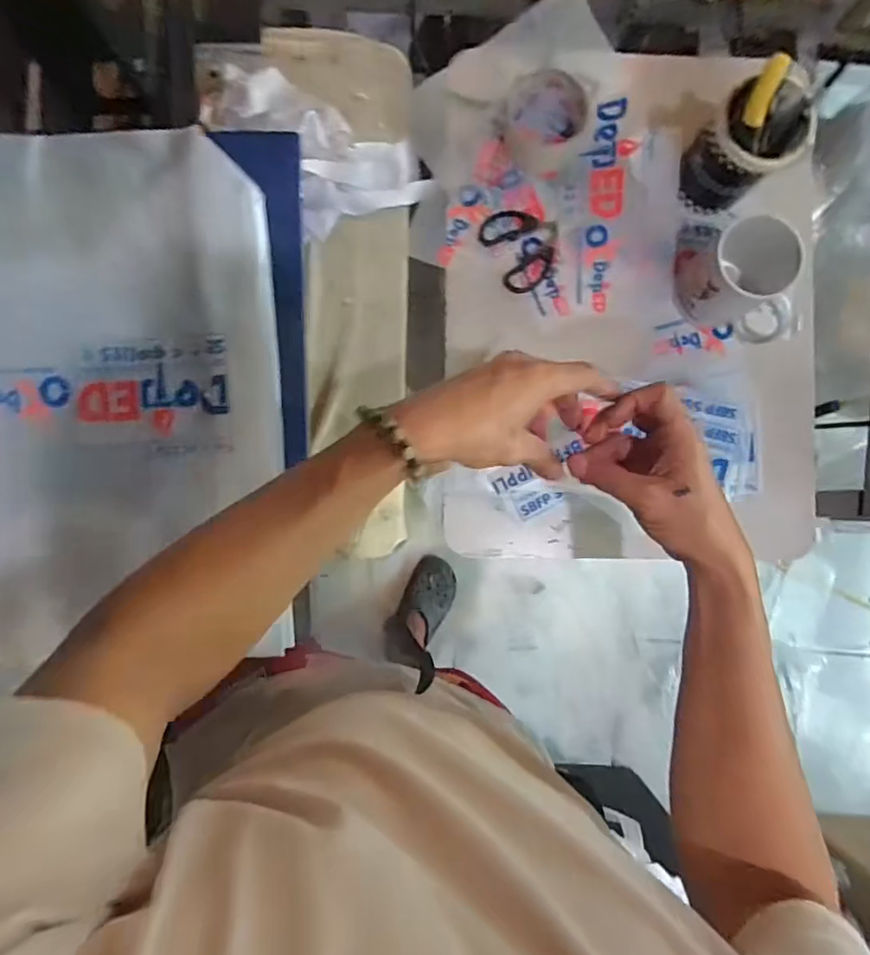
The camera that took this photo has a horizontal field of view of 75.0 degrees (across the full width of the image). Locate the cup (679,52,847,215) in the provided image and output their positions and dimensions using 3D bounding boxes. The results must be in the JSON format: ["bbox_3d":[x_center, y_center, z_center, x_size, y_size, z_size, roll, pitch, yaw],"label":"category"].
[{"bbox_3d":[0.296,-0.315,0.521,0.085,0.166,0.080,-42,90,-3],"label":"cup"}]

